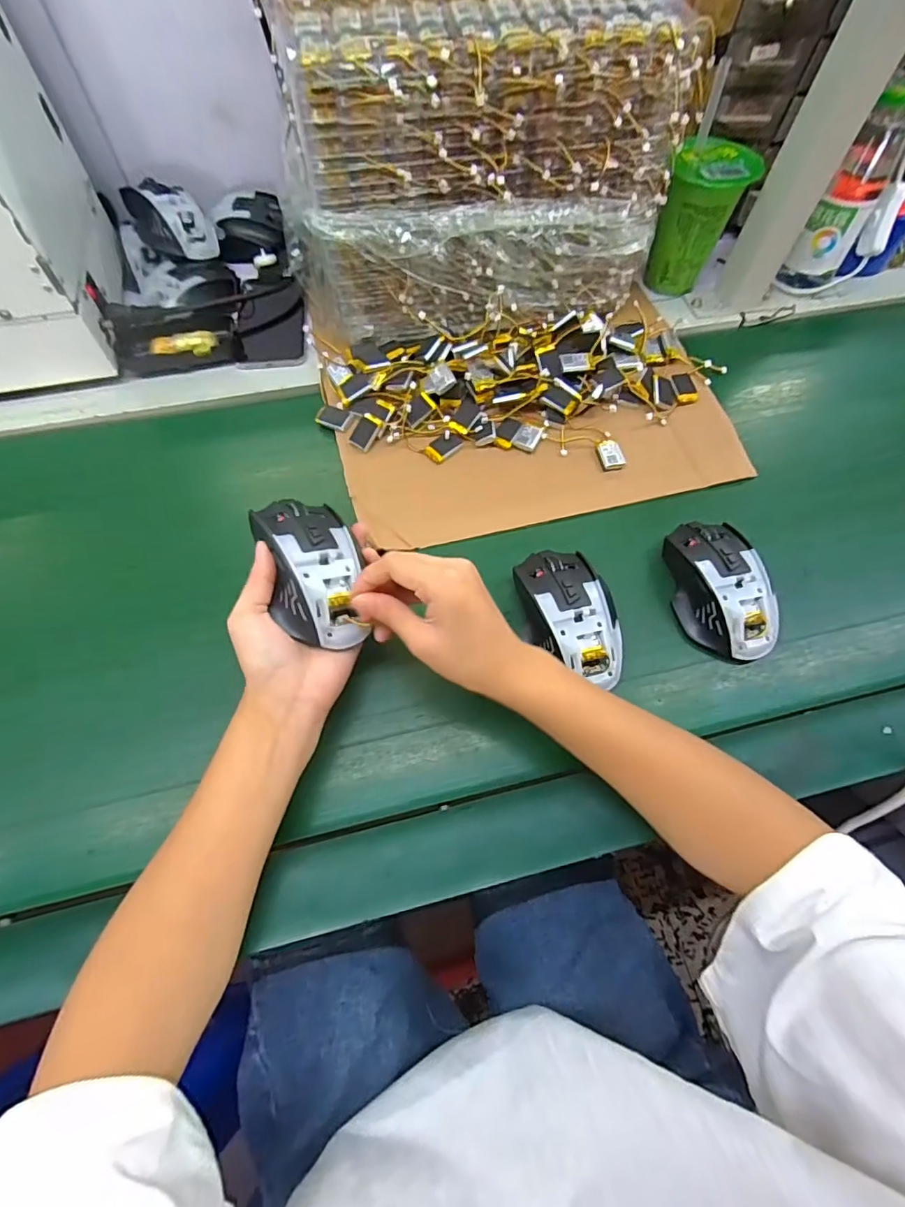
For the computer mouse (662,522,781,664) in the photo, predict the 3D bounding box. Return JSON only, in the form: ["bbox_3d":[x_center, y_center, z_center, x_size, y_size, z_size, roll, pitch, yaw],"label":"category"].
[{"bbox_3d":[0.207,-0.014,0.402,0.069,0.038,0.114,-8,61,-5],"label":"computer mouse"}]

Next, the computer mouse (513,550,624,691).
[{"bbox_3d":[0.087,0.004,0.388,0.067,0.034,0.108,-8,61,-5],"label":"computer mouse"}]

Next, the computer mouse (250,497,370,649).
[{"bbox_3d":[-0.093,-0.027,0.345,0.058,0.046,0.105,-18,62,-10],"label":"computer mouse"}]

